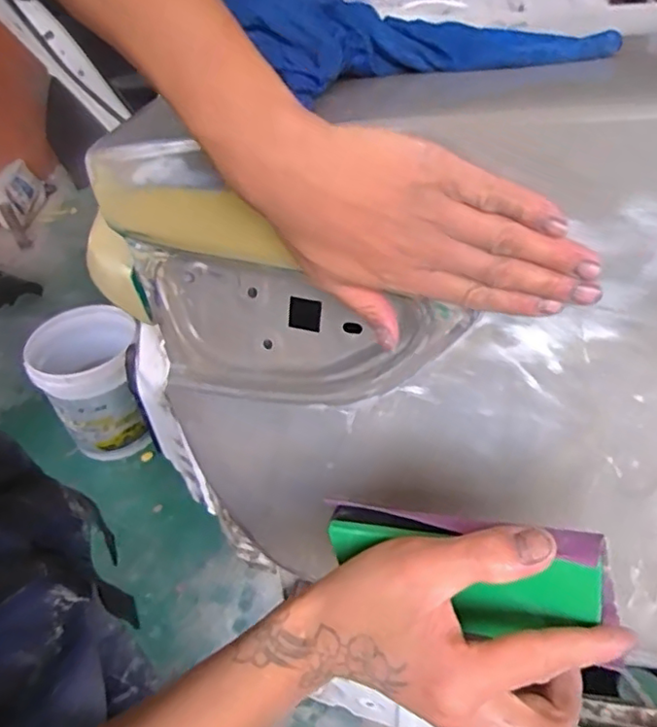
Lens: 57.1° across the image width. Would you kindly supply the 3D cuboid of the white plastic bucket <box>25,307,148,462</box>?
[{"bbox_3d":[-0.639,0.054,1.651,0.247,0.311,0.291,-7,43,-1],"label":"white plastic bucket"}]

